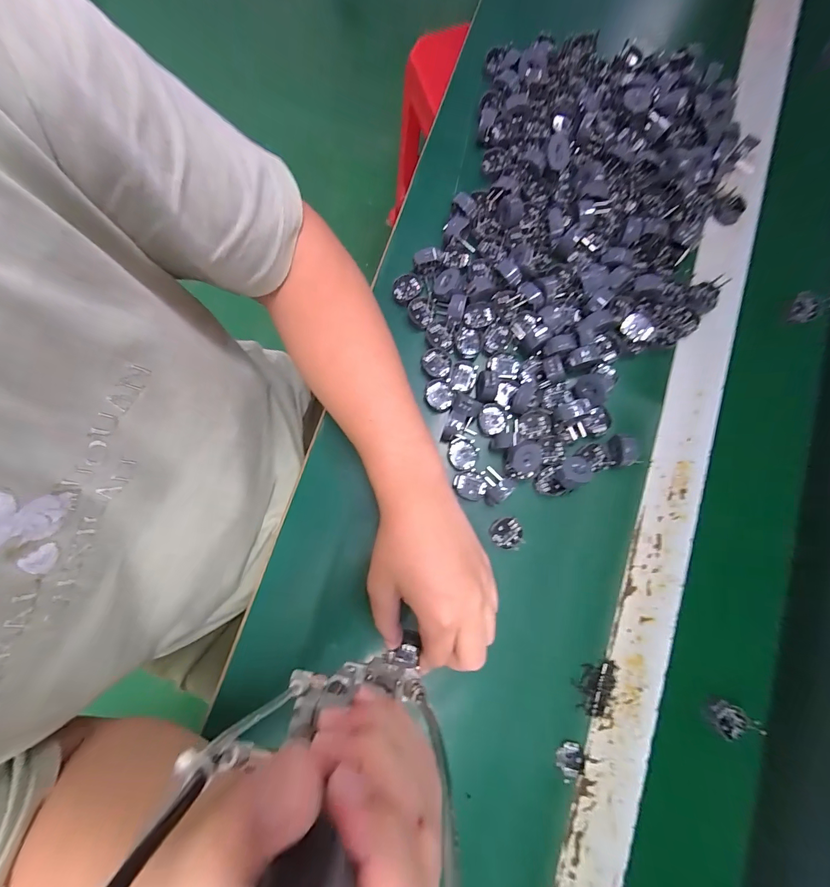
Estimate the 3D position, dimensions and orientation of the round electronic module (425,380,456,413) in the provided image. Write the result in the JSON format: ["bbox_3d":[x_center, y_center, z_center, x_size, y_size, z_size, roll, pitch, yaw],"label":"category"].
[{"bbox_3d":[0.023,-0.044,0.349,0.025,0.010,0.029,-6,80,-1],"label":"round electronic module"}]

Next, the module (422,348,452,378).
[{"bbox_3d":[0.021,-0.075,0.352,0.024,0.010,0.028,-42,83,-7],"label":"module"}]

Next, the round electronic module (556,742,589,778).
[{"bbox_3d":[0.126,0.253,0.300,0.023,0.004,0.023,0,80,0],"label":"round electronic module"}]

